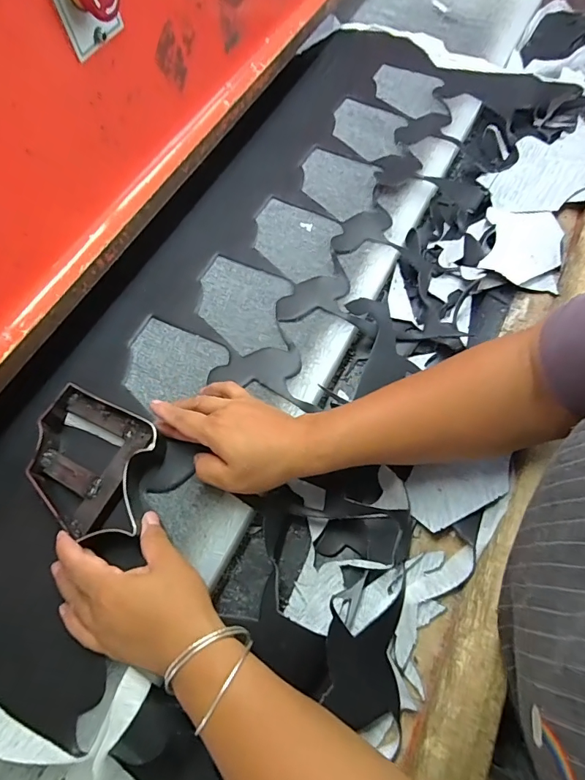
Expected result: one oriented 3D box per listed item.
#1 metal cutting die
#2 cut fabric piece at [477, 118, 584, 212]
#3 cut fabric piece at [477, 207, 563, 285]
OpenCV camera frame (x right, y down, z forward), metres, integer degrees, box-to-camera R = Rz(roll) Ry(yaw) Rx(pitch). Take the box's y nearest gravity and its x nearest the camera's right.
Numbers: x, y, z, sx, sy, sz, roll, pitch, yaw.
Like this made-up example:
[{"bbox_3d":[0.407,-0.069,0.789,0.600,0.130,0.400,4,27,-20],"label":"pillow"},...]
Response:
[{"bbox_3d":[-0.187,0.066,0.392,0.141,0.036,0.110,24,68,9],"label":"metal cutting die"},{"bbox_3d":[0.344,-0.290,0.556,0.184,0.032,0.103,-24,69,-11],"label":"cut fabric piece"},{"bbox_3d":[0.279,-0.180,0.513,0.096,0.020,0.121,13,67,5],"label":"cut fabric piece"}]

